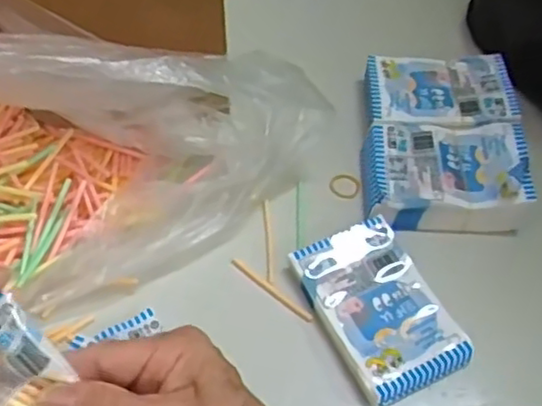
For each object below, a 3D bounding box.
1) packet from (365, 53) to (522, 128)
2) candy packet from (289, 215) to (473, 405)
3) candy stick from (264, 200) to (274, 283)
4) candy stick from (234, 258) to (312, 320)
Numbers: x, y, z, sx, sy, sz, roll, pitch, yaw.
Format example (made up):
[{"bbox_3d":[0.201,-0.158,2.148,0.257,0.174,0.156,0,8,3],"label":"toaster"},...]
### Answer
[{"bbox_3d":[0.126,-0.080,0.506,0.105,0.034,0.073,3,55,-1],"label":"packet"},{"bbox_3d":[0.065,0.065,0.410,0.068,0.017,0.107,-21,59,-16],"label":"candy packet"},{"bbox_3d":[-0.001,0.023,0.442,0.004,0.004,0.062,0,56,-3],"label":"candy stick"},{"bbox_3d":[0.000,0.056,0.425,0.064,0.004,0.005,35,61,19],"label":"candy stick"}]

